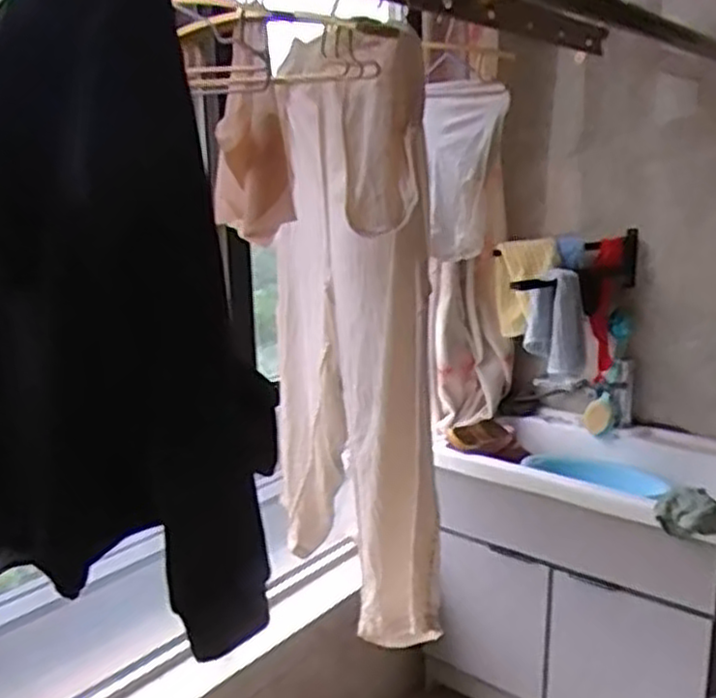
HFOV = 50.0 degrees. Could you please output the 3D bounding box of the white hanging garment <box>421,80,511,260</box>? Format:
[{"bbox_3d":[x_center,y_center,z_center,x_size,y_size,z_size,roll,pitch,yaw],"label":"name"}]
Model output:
[{"bbox_3d":[0.187,-0.323,1.392,0.119,0.307,0.198,-1,14,1],"label":"white hanging garment"}]

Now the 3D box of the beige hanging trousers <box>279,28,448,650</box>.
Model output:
[{"bbox_3d":[-0.026,-0.034,1.242,0.121,0.843,0.529,-6,14,-17],"label":"beige hanging trousers"}]

